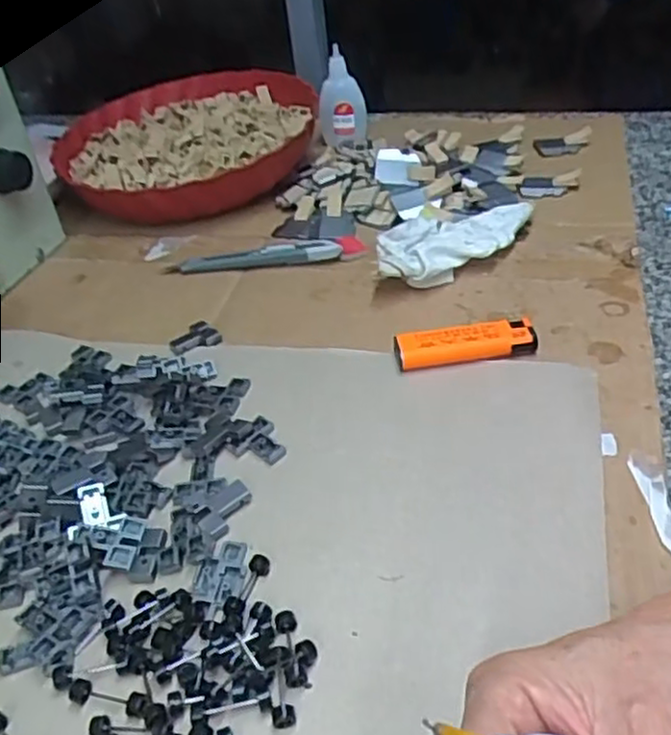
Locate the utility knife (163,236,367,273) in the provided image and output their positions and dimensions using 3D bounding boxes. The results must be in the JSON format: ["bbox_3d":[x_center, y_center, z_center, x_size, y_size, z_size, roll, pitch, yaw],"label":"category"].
[{"bbox_3d":[-0.054,-0.083,0.539,0.148,0.015,0.018,-4,38,4],"label":"utility knife"}]

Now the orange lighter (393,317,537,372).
[{"bbox_3d":[0.076,-0.013,0.424,0.081,0.017,0.021,-7,38,0],"label":"orange lighter"}]

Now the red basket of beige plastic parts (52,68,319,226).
[{"bbox_3d":[-0.135,-0.213,0.684,0.237,0.057,0.238,-4,38,4],"label":"red basket of beige plastic parts"}]

